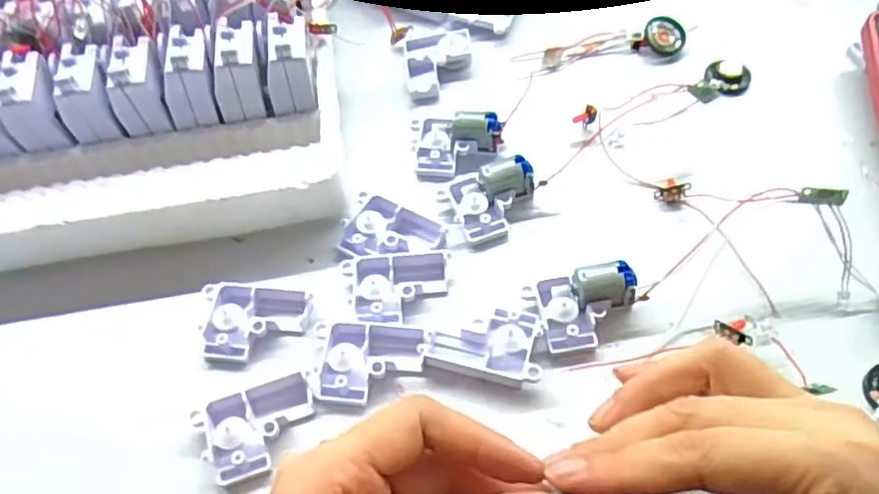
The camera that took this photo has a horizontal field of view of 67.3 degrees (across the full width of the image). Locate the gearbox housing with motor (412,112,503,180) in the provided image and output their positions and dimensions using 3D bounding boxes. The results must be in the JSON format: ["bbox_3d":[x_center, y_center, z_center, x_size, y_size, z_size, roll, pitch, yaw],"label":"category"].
[{"bbox_3d":[0.009,-0.054,0.361,0.048,0.021,0.042,1,55,5],"label":"gearbox housing with motor"}]

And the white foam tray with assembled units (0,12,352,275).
[{"bbox_3d":[-0.195,-0.048,0.342,0.280,0.057,0.131,-11,58,-3],"label":"white foam tray with assembled units"}]

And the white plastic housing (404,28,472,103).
[{"bbox_3d":[0.000,-0.113,0.410,0.041,0.012,0.045,-4,55,1],"label":"white plastic housing"}]

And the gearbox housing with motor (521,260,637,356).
[{"bbox_3d":[0.066,0.027,0.300,0.047,0.019,0.034,-9,55,-2],"label":"gearbox housing with motor"}]

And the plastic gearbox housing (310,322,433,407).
[{"bbox_3d":[-0.032,0.051,0.295,0.051,0.011,0.037,6,55,8],"label":"plastic gearbox housing"}]

